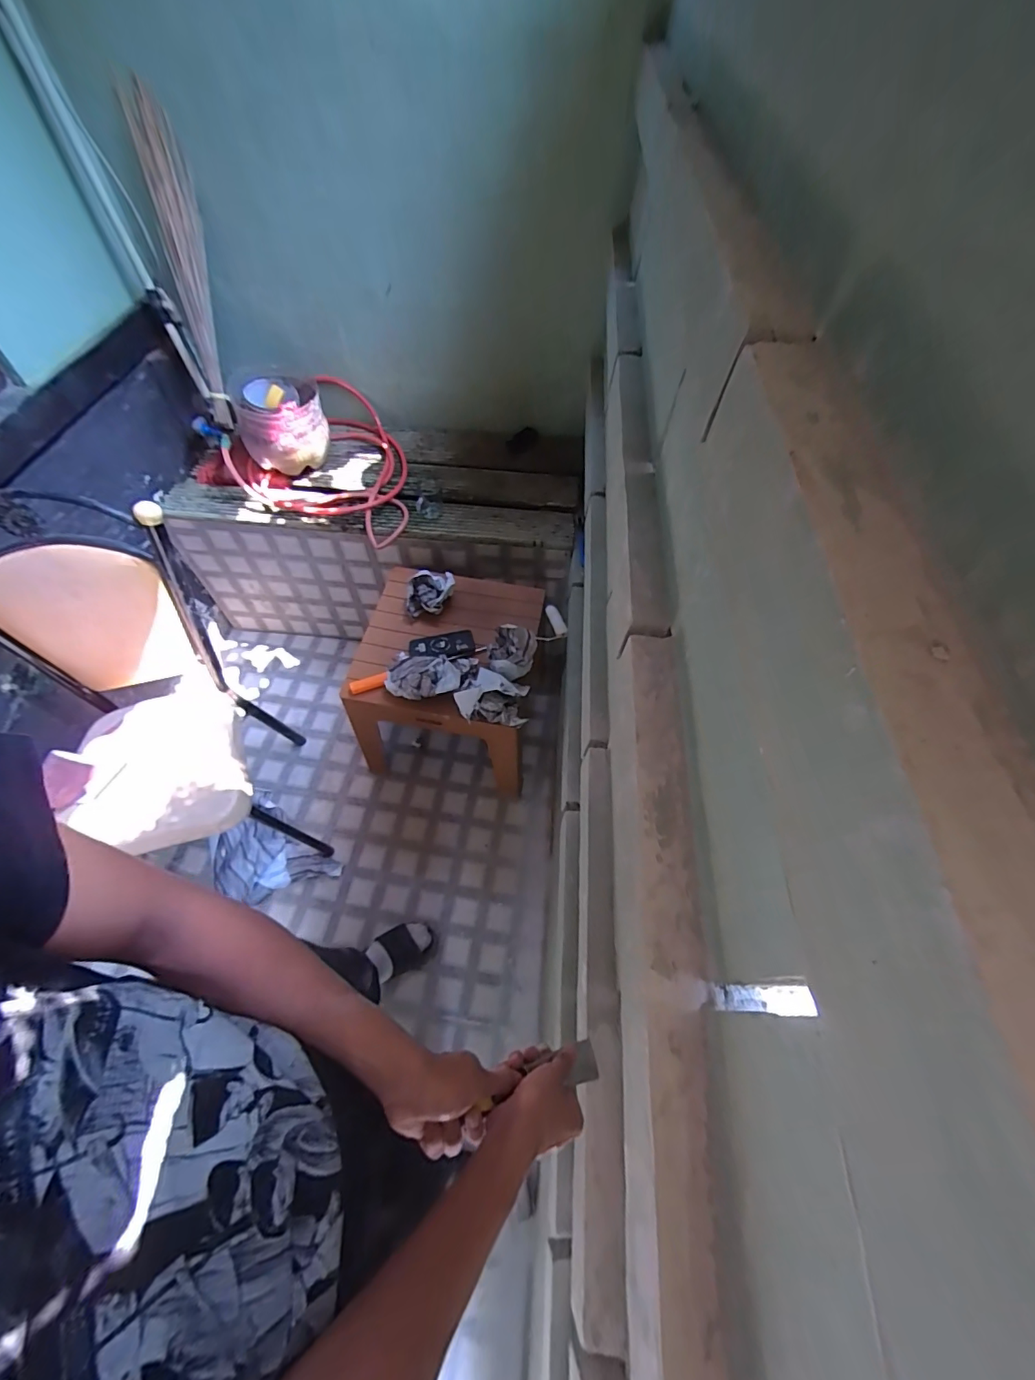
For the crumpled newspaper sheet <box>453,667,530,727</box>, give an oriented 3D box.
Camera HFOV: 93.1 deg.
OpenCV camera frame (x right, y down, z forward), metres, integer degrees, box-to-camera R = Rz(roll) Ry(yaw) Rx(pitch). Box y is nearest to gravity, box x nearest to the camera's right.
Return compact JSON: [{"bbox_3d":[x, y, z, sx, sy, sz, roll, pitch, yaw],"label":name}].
[{"bbox_3d":[-0.057,0.014,1.155,0.164,0.091,0.121,16,59,8],"label":"crumpled newspaper sheet"}]

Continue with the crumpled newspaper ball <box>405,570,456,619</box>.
[{"bbox_3d":[-0.239,-0.265,1.347,0.134,0.083,0.099,-5,58,-5],"label":"crumpled newspaper ball"}]

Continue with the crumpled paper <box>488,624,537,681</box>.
[{"bbox_3d":[-0.013,-0.088,1.198,0.114,0.102,0.113,0,58,-2],"label":"crumpled paper"}]

